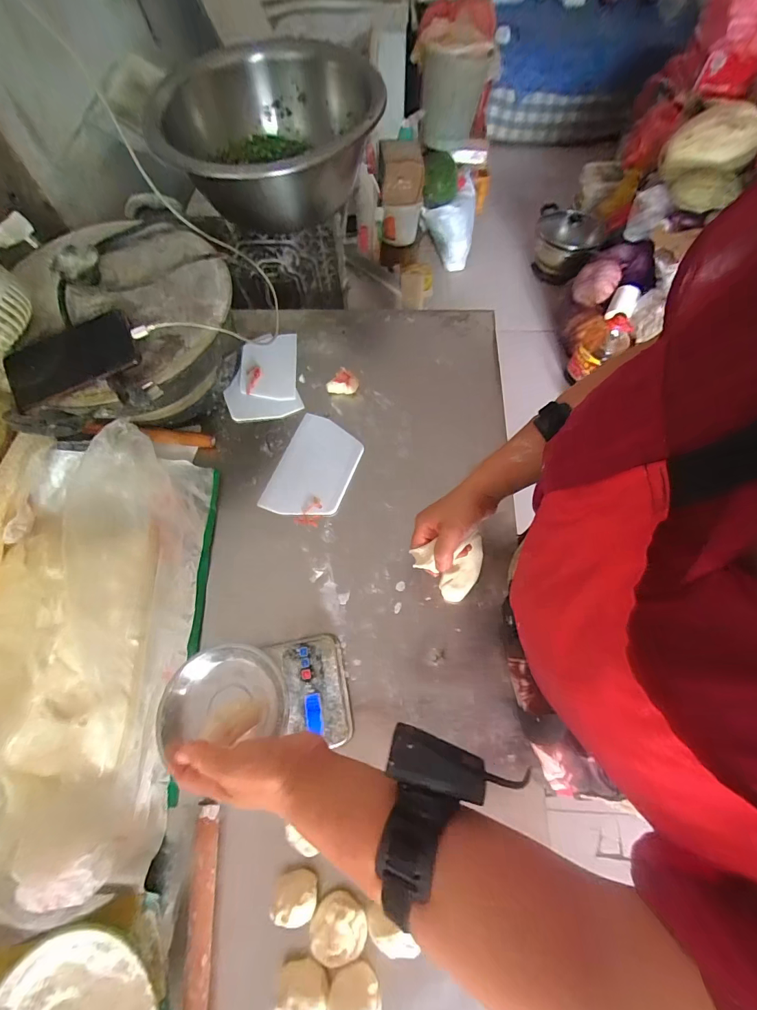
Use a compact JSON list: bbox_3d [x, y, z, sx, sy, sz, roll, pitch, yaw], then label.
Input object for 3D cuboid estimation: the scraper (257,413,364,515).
[{"bbox_3d":[-0.109,-0.065,0.671,0.133,0.006,0.189,18,69,13],"label":"scraper"}]

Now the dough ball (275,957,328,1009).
[{"bbox_3d":[-0.079,0.513,0.408,0.051,0.038,0.040,5,67,3],"label":"dough ball"}]

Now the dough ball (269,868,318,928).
[{"bbox_3d":[-0.094,0.442,0.440,0.050,0.039,0.041,-7,67,-2],"label":"dough ball"}]

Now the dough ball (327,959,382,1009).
[{"bbox_3d":[-0.024,0.513,0.405,0.053,0.043,0.049,-1,67,1],"label":"dough ball"}]

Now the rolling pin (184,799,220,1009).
[{"bbox_3d":[-0.194,0.490,0.420,0.025,0.019,0.275,-5,67,-1],"label":"rolling pin"}]

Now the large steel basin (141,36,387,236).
[{"bbox_3d":[-0.190,-0.661,0.710,0.363,0.174,0.400,4,67,3],"label":"large steel basin"}]

